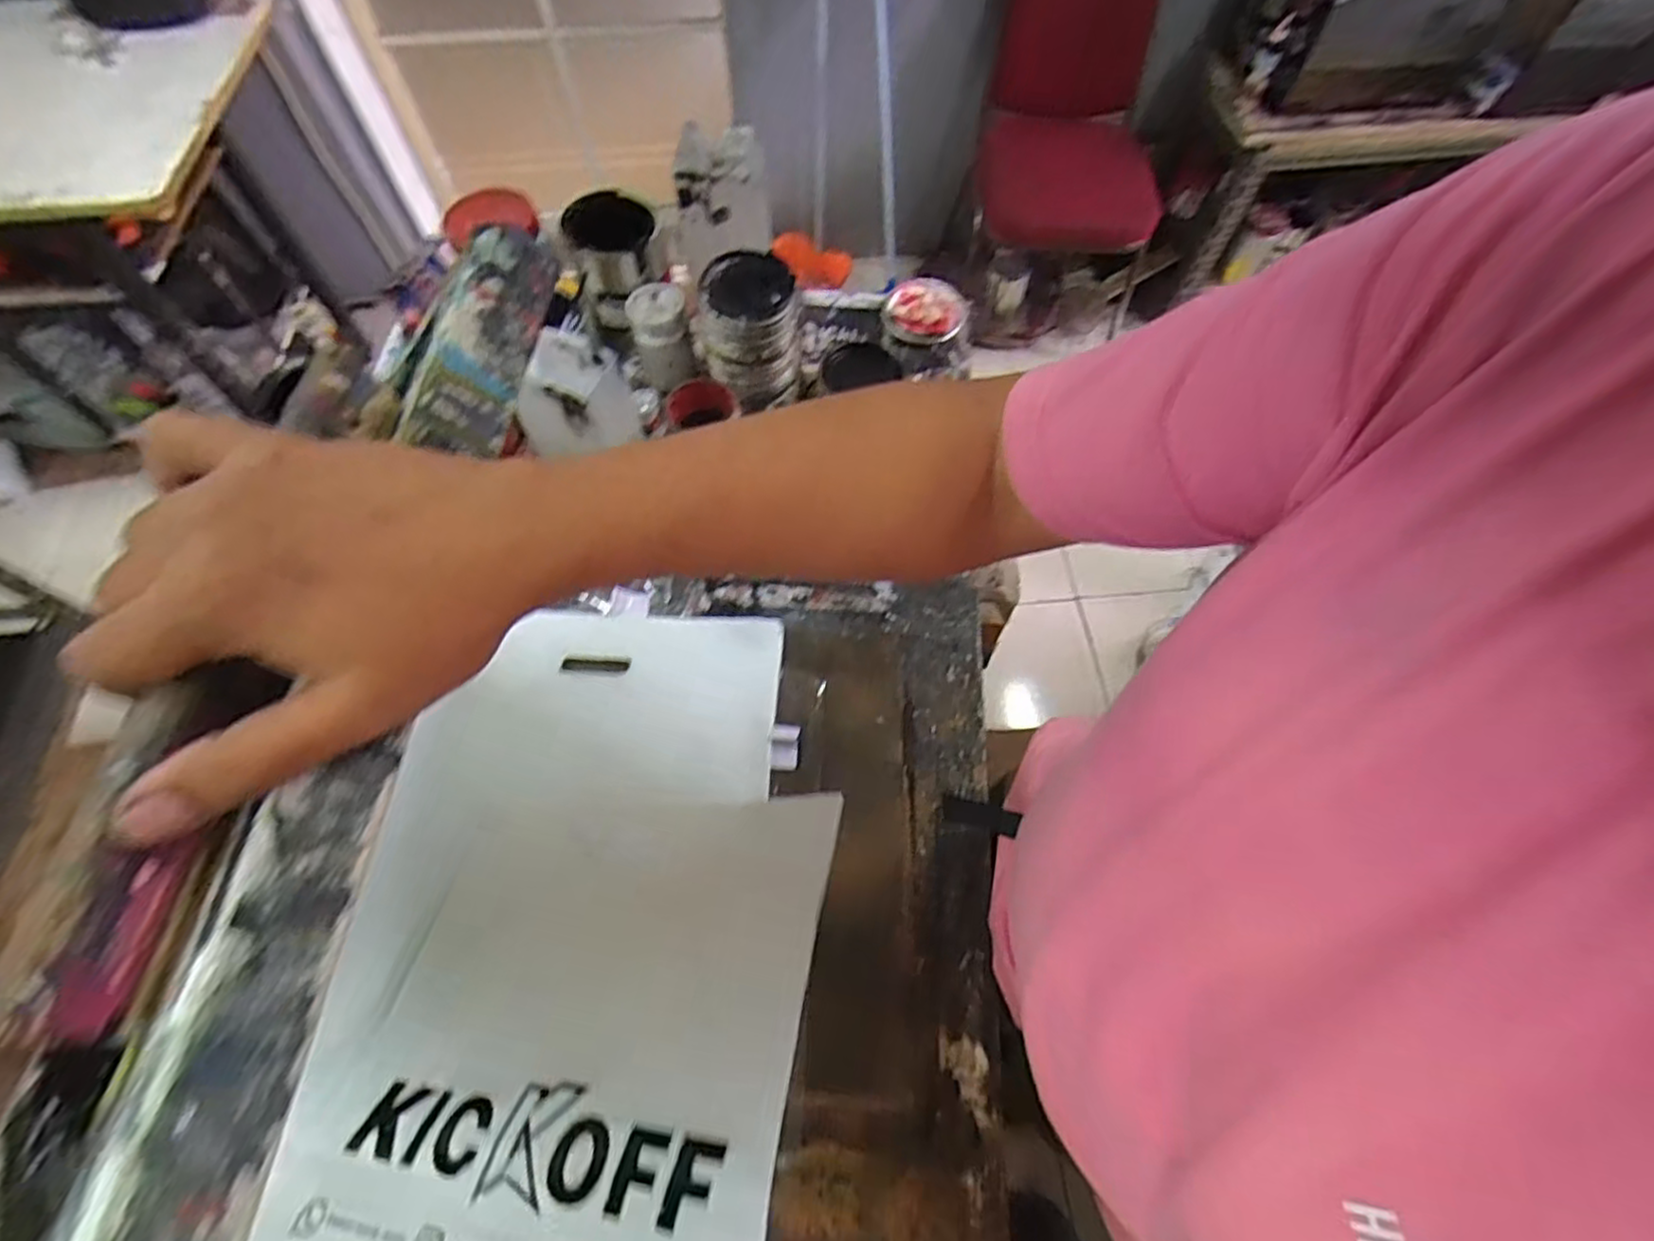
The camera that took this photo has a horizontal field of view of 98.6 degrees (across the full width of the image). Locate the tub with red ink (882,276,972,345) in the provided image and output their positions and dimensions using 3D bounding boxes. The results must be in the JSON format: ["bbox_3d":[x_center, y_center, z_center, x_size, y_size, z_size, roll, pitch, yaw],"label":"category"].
[{"bbox_3d":[0.128,-0.403,0.924,0.107,0.027,0.090,15,64,7],"label":"tub with red ink"}]

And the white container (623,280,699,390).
[{"bbox_3d":[-0.189,-0.322,0.817,0.064,0.099,0.063,-12,64,-7],"label":"white container"}]

